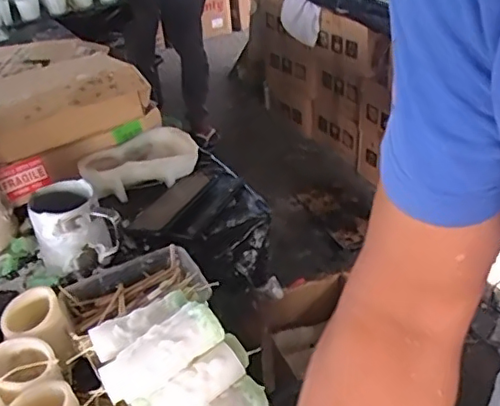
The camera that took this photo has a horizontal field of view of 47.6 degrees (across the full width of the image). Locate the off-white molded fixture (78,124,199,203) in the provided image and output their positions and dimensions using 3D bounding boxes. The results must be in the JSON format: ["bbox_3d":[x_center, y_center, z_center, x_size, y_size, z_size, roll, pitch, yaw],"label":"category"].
[{"bbox_3d":[-0.178,-0.062,0.921,0.183,0.045,0.112,-25,41,-27],"label":"off-white molded fixture"}]

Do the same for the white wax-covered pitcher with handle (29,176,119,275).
[{"bbox_3d":[-0.233,0.032,0.740,0.088,0.092,0.111,-32,44,-33],"label":"white wax-covered pitcher with handle"}]

